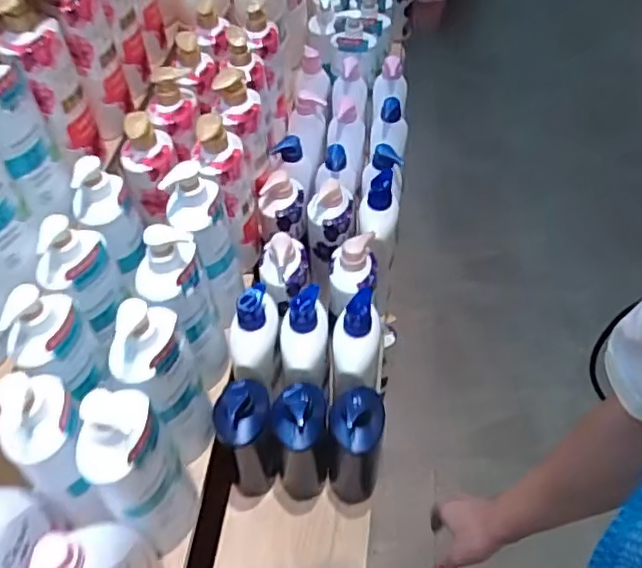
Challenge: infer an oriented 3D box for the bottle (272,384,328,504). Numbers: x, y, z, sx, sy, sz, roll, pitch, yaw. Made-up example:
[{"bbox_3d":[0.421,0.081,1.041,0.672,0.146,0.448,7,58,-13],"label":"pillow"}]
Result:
[{"bbox_3d":[-0.025,0.212,0.819,0.065,0.215,0.063,-1,51,1],"label":"bottle"}]

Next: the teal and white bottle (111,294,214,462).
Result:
[{"bbox_3d":[-0.172,0.112,0.693,0.075,0.227,0.089,-26,55,-19],"label":"teal and white bottle"}]

